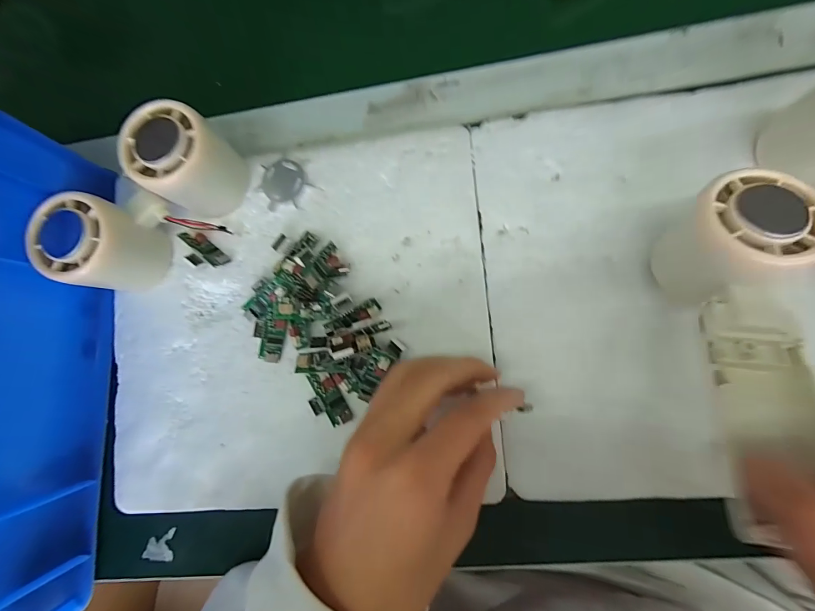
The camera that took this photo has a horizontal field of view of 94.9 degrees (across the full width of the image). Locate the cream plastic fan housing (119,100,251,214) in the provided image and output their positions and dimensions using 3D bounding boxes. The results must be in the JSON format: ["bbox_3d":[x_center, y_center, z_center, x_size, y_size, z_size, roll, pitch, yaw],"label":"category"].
[{"bbox_3d":[-0.143,-0.094,0.247,0.043,0.057,0.054,34,90,9],"label":"cream plastic fan housing"}]

